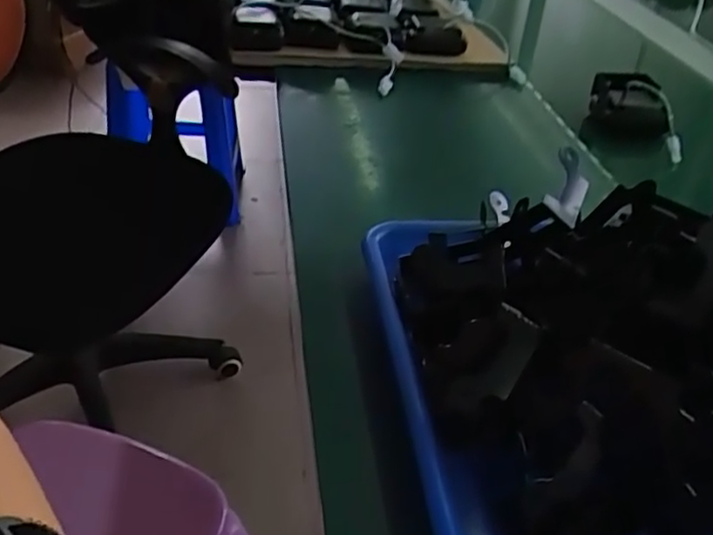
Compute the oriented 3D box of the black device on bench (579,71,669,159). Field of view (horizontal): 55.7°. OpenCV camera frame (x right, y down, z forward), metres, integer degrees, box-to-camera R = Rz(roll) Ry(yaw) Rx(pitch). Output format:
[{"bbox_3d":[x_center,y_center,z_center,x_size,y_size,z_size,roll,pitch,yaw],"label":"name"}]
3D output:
[{"bbox_3d":[0.287,-0.164,0.723,0.077,0.066,0.074,13,37,10],"label":"black device on bench"}]

